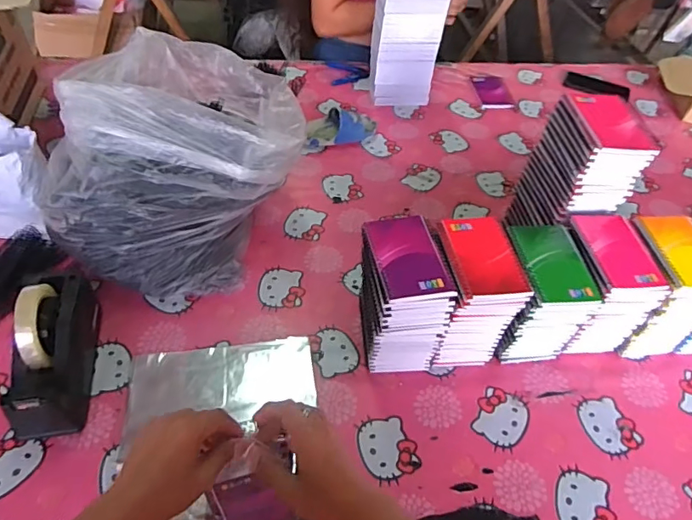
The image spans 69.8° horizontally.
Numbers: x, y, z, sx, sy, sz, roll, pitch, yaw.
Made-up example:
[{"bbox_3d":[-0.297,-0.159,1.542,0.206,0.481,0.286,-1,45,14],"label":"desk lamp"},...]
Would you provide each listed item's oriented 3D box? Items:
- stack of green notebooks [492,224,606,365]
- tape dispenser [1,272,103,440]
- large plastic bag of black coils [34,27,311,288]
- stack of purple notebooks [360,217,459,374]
[{"bbox_3d":[0.275,0.057,0.722,0.107,0.177,0.131,0,49,-6],"label":"stack of green notebooks"},{"bbox_3d":[-0.381,0.114,0.647,0.072,0.136,0.214,-5,50,-10],"label":"tape dispenser"},{"bbox_3d":[-0.250,-0.164,0.802,0.346,0.269,0.389,4,49,-2],"label":"large plastic bag of black coils"},{"bbox_3d":[0.074,0.059,0.699,0.092,0.193,0.132,-6,50,-11],"label":"stack of purple notebooks"}]

